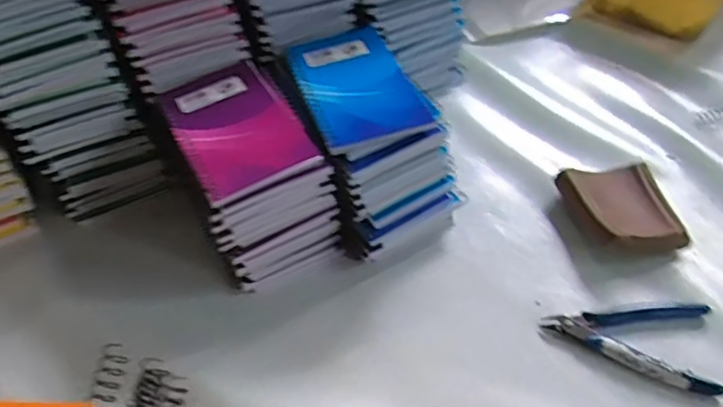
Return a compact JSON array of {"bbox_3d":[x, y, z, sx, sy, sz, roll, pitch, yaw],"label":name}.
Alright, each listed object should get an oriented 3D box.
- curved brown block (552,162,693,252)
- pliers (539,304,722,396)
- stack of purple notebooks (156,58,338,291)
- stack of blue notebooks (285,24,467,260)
[{"bbox_3d":[0.222,0.006,0.484,0.086,0.031,0.093,-13,48,-9],"label":"curved brown block"},{"bbox_3d":[0.191,0.095,0.418,0.112,0.011,0.070,6,48,8],"label":"pliers"},{"bbox_3d":[-0.091,-0.026,0.473,0.091,0.114,0.150,-22,50,-17],"label":"stack of purple notebooks"},{"bbox_3d":[0.010,-0.051,0.487,0.100,0.116,0.146,-18,49,-13],"label":"stack of blue notebooks"}]

